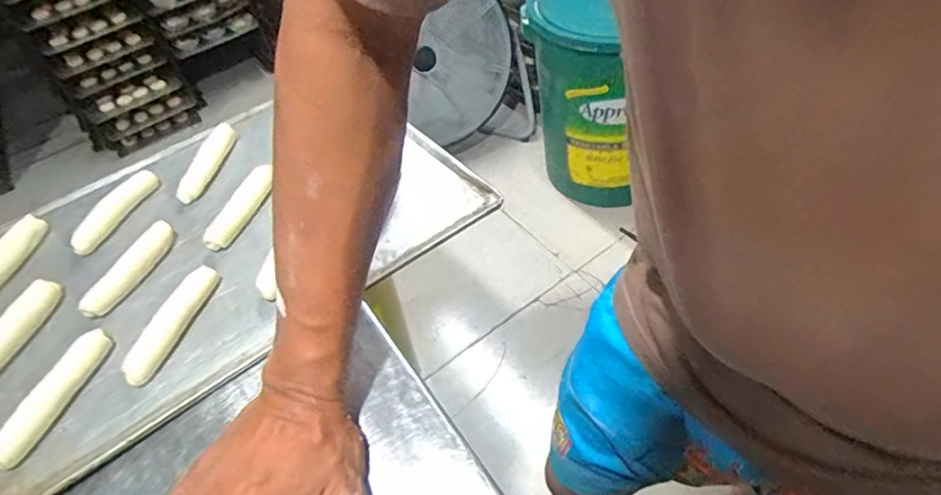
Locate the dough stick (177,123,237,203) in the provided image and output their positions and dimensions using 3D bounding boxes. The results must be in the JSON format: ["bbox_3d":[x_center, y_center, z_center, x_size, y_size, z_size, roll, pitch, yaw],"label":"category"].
[{"bbox_3d":[-0.274,-0.091,0.567,0.025,0.014,0.107,-4,49,6],"label":"dough stick"}]

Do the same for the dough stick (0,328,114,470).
[{"bbox_3d":[-0.310,0.108,0.405,0.023,0.016,0.106,4,50,14],"label":"dough stick"}]

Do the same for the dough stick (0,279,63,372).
[{"bbox_3d":[-0.369,0.067,0.440,0.018,0.021,0.095,5,48,11],"label":"dough stick"}]

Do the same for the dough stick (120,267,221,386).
[{"bbox_3d":[-0.240,0.059,0.437,0.023,0.017,0.105,6,51,15],"label":"dough stick"}]

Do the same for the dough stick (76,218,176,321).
[{"bbox_3d":[-0.291,0.017,0.470,0.018,0.020,0.096,6,50,15],"label":"dough stick"}]

